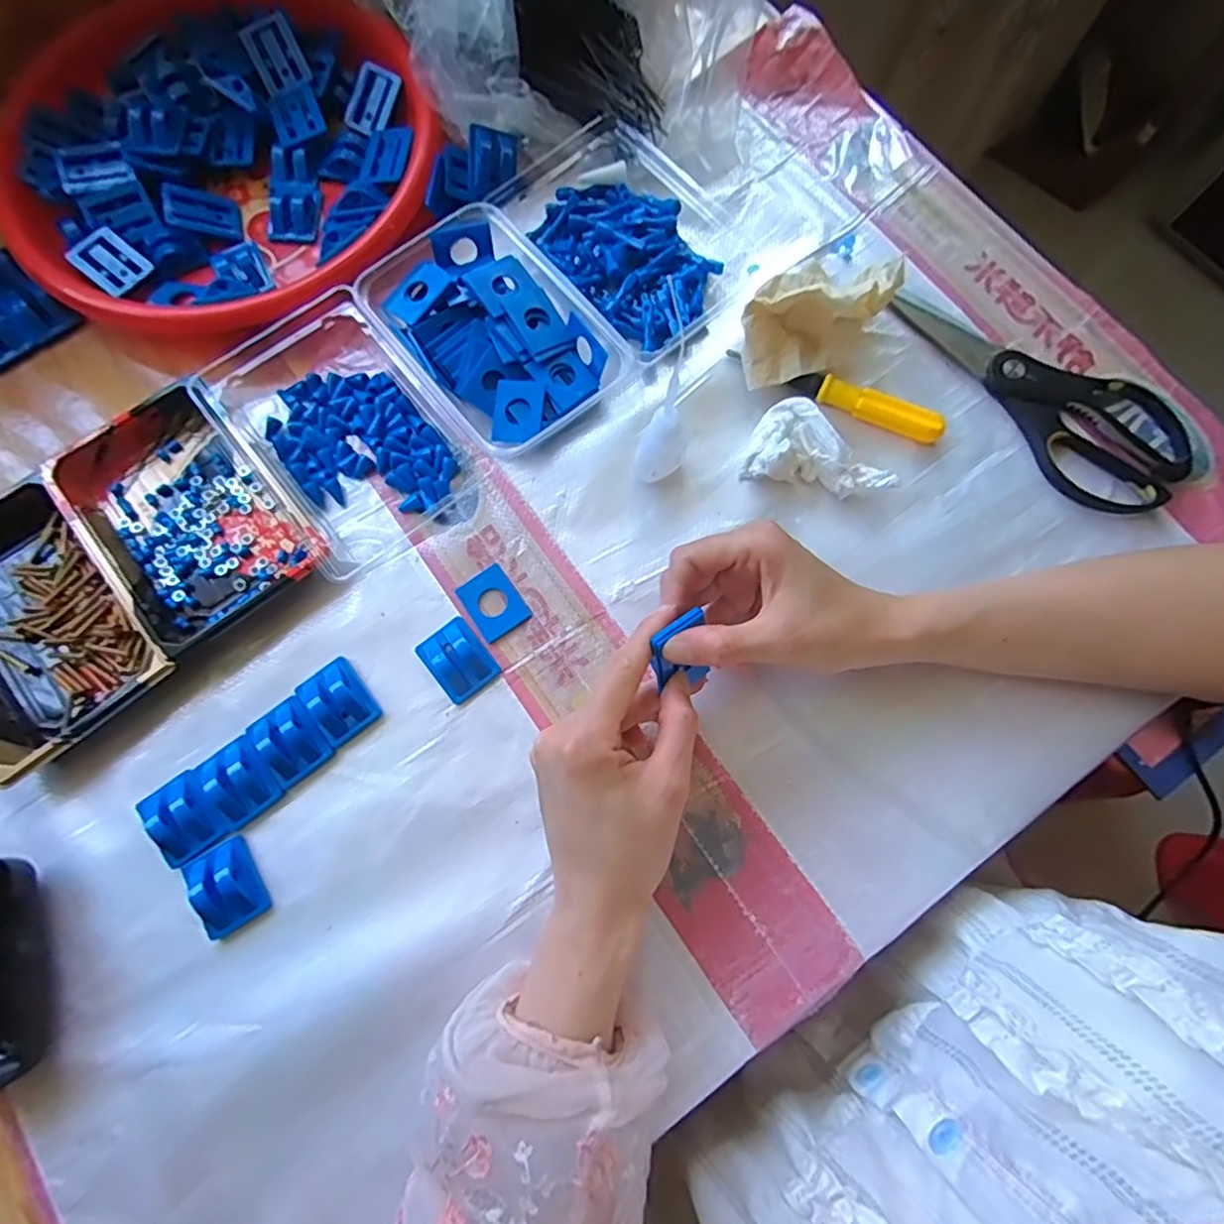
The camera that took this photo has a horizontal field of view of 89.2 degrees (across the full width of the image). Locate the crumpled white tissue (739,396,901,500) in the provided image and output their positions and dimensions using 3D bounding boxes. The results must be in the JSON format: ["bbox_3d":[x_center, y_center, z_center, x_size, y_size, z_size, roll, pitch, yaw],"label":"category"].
[{"bbox_3d":[0.131,-0.100,0.386,0.087,0.028,0.052,17,77,5],"label":"crumpled white tissue"}]

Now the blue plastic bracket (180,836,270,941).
[{"bbox_3d":[-0.209,0.148,0.333,0.033,0.011,0.044,-32,78,-7],"label":"blue plastic bracket"}]

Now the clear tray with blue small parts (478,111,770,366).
[{"bbox_3d":[0.011,-0.269,0.429,0.128,0.033,0.177,-42,79,-9],"label":"clear tray with blue small parts"}]

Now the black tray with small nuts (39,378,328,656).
[{"bbox_3d":[-0.261,-0.062,0.379,0.108,0.030,0.160,-39,79,-9],"label":"black tray with small nuts"}]

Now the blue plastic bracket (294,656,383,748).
[{"bbox_3d":[-0.162,0.051,0.362,0.033,0.016,0.045,-38,78,-8],"label":"blue plastic bracket"}]

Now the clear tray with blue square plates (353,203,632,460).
[{"bbox_3d":[-0.081,-0.183,0.405,0.107,0.034,0.157,-39,79,-9],"label":"clear tray with blue square plates"}]

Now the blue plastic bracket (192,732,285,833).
[{"bbox_3d":[-0.210,0.094,0.348,0.036,0.014,0.045,-38,78,-8],"label":"blue plastic bracket"}]

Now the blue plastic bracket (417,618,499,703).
[{"bbox_3d":[-0.092,0.028,0.371,0.034,0.010,0.044,-38,78,-8],"label":"blue plastic bracket"}]

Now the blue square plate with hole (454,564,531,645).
[{"bbox_3d":[-0.073,-0.006,0.381,0.032,0.004,0.041,-34,78,-8],"label":"blue square plate with hole"}]

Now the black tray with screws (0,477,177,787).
[{"bbox_3d":[-0.345,0.005,0.367,0.108,0.022,0.166,-39,79,-9],"label":"black tray with screws"}]

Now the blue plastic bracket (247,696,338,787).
[{"bbox_3d":[-0.185,0.072,0.354,0.035,0.013,0.043,-37,78,-8],"label":"blue plastic bracket"}]

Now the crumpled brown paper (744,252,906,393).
[{"bbox_3d":[0.124,-0.193,0.396,0.112,0.053,0.065,-35,78,-8],"label":"crumpled brown paper"}]

